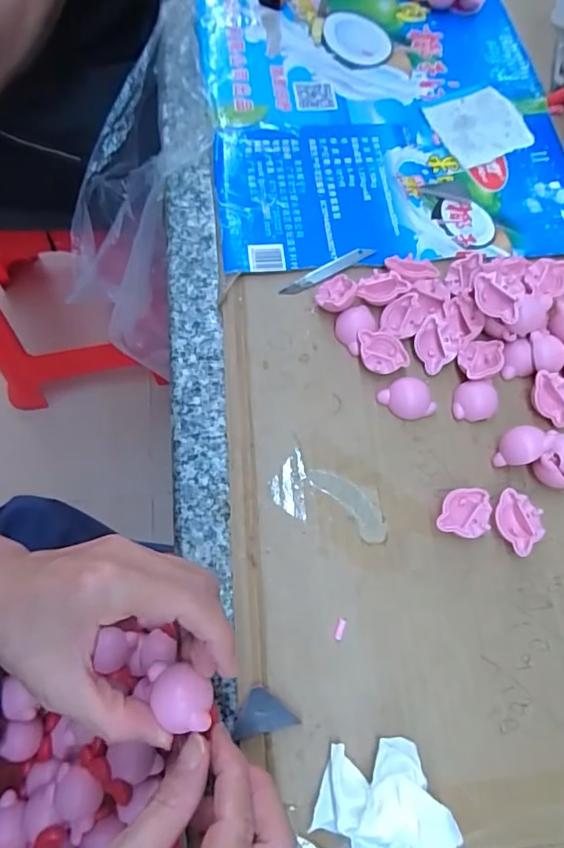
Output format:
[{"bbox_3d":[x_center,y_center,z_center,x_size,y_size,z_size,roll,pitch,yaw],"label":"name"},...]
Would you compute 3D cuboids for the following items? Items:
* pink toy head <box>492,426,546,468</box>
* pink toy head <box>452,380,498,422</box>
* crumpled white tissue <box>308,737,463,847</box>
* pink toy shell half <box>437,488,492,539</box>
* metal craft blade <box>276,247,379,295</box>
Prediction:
[{"bbox_3d":[0.149,0.014,0.328,0.030,0.015,0.025,-1,81,30],"label":"pink toy head"},{"bbox_3d":[0.129,-0.015,0.346,0.030,0.012,0.024,-1,69,-2],"label":"pink toy head"},{"bbox_3d":[0.048,0.186,0.252,0.058,0.029,0.060,-36,74,-14],"label":"crumpled white tissue"},{"bbox_3d":[0.109,0.055,0.317,0.034,0.016,0.029,-1,69,-2],"label":"pink toy shell half"},{"bbox_3d":[0.033,-0.112,0.380,0.074,0.004,0.009,-28,72,-12],"label":"metal craft blade"}]

